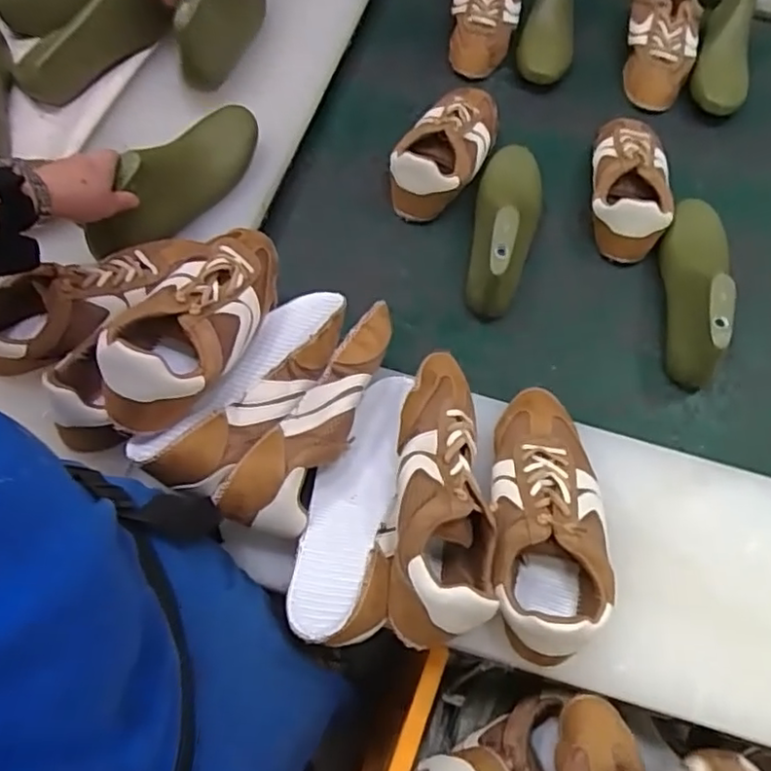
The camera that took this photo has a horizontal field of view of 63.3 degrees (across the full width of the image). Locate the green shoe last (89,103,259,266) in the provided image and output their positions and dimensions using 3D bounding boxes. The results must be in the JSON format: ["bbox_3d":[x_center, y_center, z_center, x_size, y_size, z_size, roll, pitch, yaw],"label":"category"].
[{"bbox_3d":[-0.231,-0.236,0.705,0.068,0.079,0.249,32,67,12],"label":"green shoe last"}]

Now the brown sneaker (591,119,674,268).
[{"bbox_3d":[0.325,-0.274,0.828,0.105,0.071,0.232,13,65,3],"label":"brown sneaker"}]

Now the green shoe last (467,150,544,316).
[{"bbox_3d":[0.141,-0.208,0.774,0.070,0.096,0.248,13,65,3],"label":"green shoe last"}]

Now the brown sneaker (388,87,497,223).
[{"bbox_3d":[0.088,-0.320,0.832,0.095,0.069,0.236,31,67,11],"label":"brown sneaker"}]

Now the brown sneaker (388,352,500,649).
[{"bbox_3d":[0.054,0.100,0.542,0.093,0.082,0.237,5,65,-1],"label":"brown sneaker"}]

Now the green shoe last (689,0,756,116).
[{"bbox_3d":[0.526,-0.522,0.955,0.090,0.074,0.252,21,65,7],"label":"green shoe last"}]

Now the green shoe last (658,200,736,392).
[{"bbox_3d":[0.357,-0.124,0.739,0.071,0.118,0.237,10,65,2],"label":"green shoe last"}]

